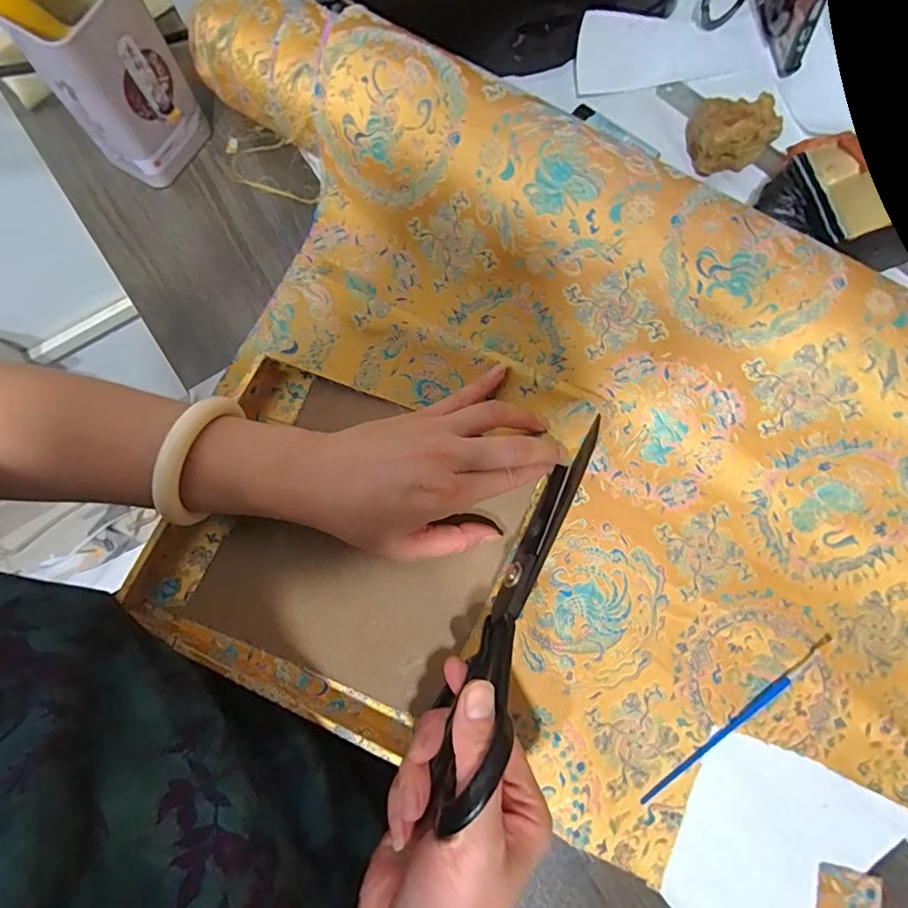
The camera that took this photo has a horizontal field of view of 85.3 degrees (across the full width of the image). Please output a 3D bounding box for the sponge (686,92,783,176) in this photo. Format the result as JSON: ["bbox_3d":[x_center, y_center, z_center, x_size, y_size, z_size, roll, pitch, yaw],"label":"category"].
[{"bbox_3d":[0.223,-0.257,0.393,0.058,0.043,0.058,8,77,0],"label":"sponge"}]

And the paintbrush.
[{"bbox_3d":[0.186,0.171,0.317,0.163,0.004,0.008,-35,80,-9],"label":"paintbrush"}]

